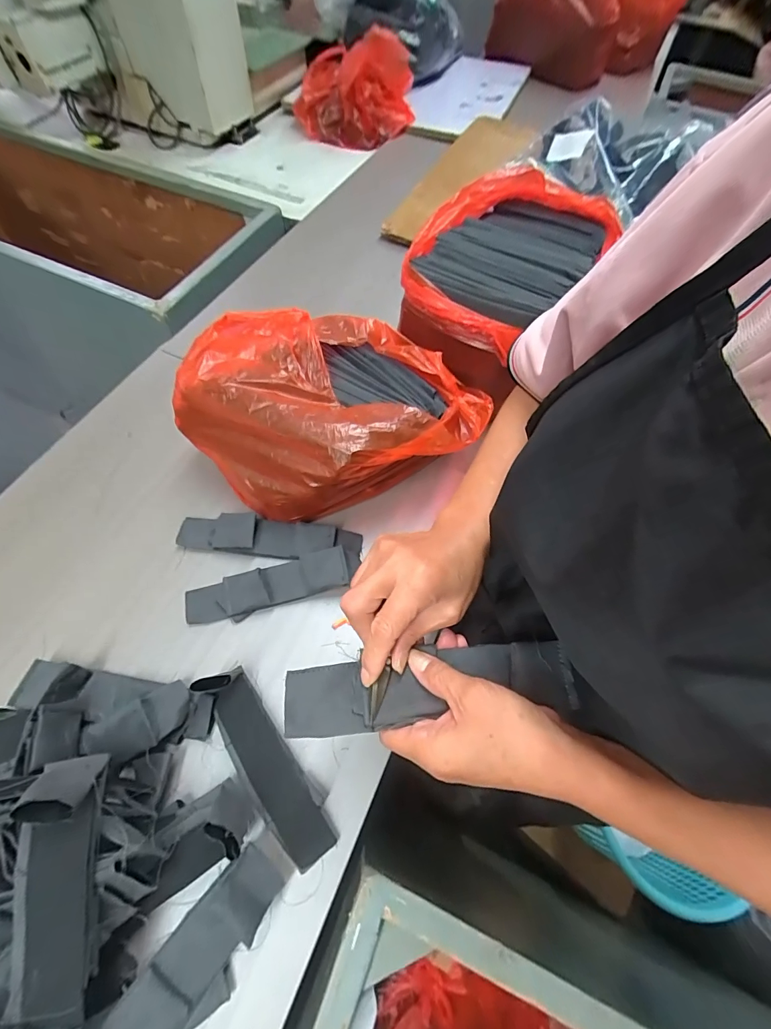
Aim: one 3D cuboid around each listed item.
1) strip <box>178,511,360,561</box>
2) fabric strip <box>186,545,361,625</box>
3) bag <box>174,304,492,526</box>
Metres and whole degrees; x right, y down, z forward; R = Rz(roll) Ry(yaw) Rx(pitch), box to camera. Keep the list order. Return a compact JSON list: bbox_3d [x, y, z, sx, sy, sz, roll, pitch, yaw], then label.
[{"bbox_3d":[-0.146,0.030,0.501,0.223,0.023,0.049,6,62,0],"label":"strip"},{"bbox_3d":[-0.132,0.083,0.464,0.200,0.046,0.048,-10,63,-8],"label":"fabric strip"},{"bbox_3d":[-0.062,-0.130,0.494,0.337,0.152,0.237,-25,66,-15],"label":"bag"}]

